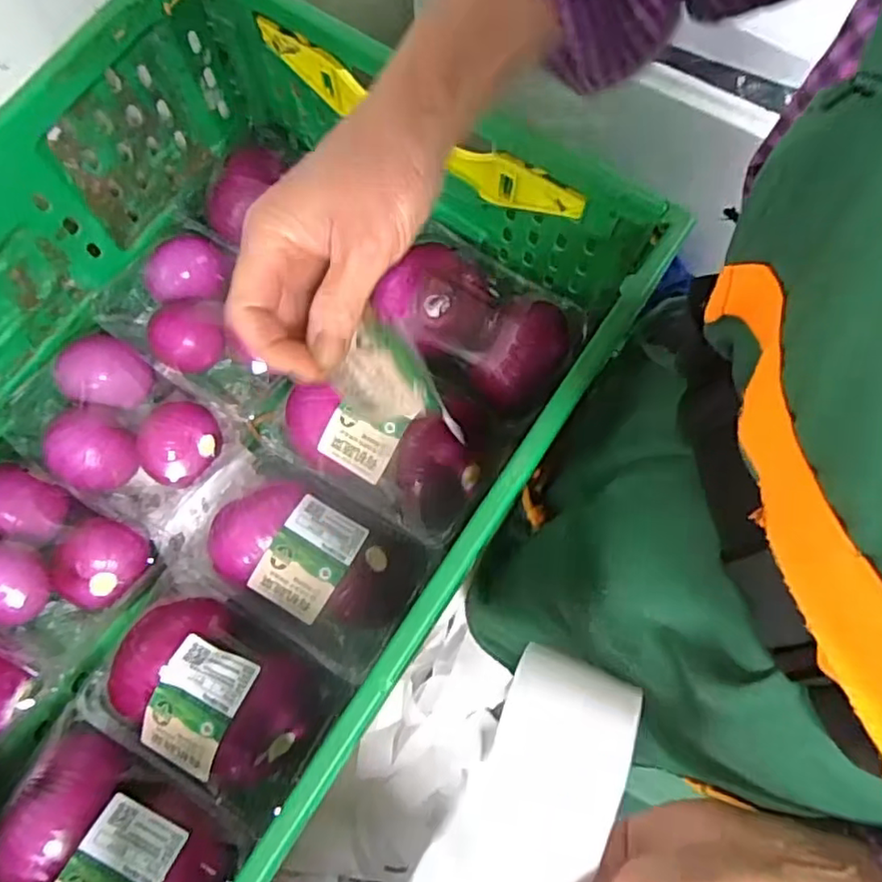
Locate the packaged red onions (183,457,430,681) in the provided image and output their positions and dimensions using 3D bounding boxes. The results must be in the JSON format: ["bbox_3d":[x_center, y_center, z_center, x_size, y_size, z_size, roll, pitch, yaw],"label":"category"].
[{"bbox_3d":[-0.116,0.086,0.479,0.181,0.076,0.114,26,76,7],"label":"packaged red onions"}]

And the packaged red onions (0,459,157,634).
[{"bbox_3d":[-0.304,0.088,0.465,0.139,0.073,0.105,29,77,8],"label":"packaged red onions"}]

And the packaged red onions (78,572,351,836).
[{"bbox_3d":[-0.167,0.178,0.447,0.177,0.086,0.115,30,77,8],"label":"packaged red onions"}]

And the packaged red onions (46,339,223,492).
[{"bbox_3d":[-0.257,-0.008,0.503,0.143,0.062,0.111,39,78,10],"label":"packaged red onions"}]

